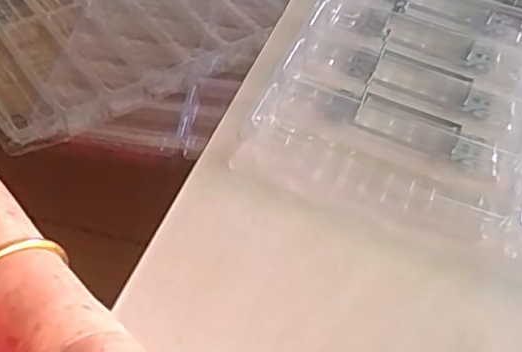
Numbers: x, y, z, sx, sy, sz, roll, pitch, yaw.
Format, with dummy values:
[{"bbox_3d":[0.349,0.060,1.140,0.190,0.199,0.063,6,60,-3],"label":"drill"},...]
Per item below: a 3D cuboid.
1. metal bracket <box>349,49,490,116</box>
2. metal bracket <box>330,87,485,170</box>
[{"bbox_3d":[0.117,-0.072,0.441,0.099,0.006,0.040,21,53,13],"label":"metal bracket"},{"bbox_3d":[0.101,-0.038,0.415,0.106,0.011,0.041,23,54,14],"label":"metal bracket"}]

